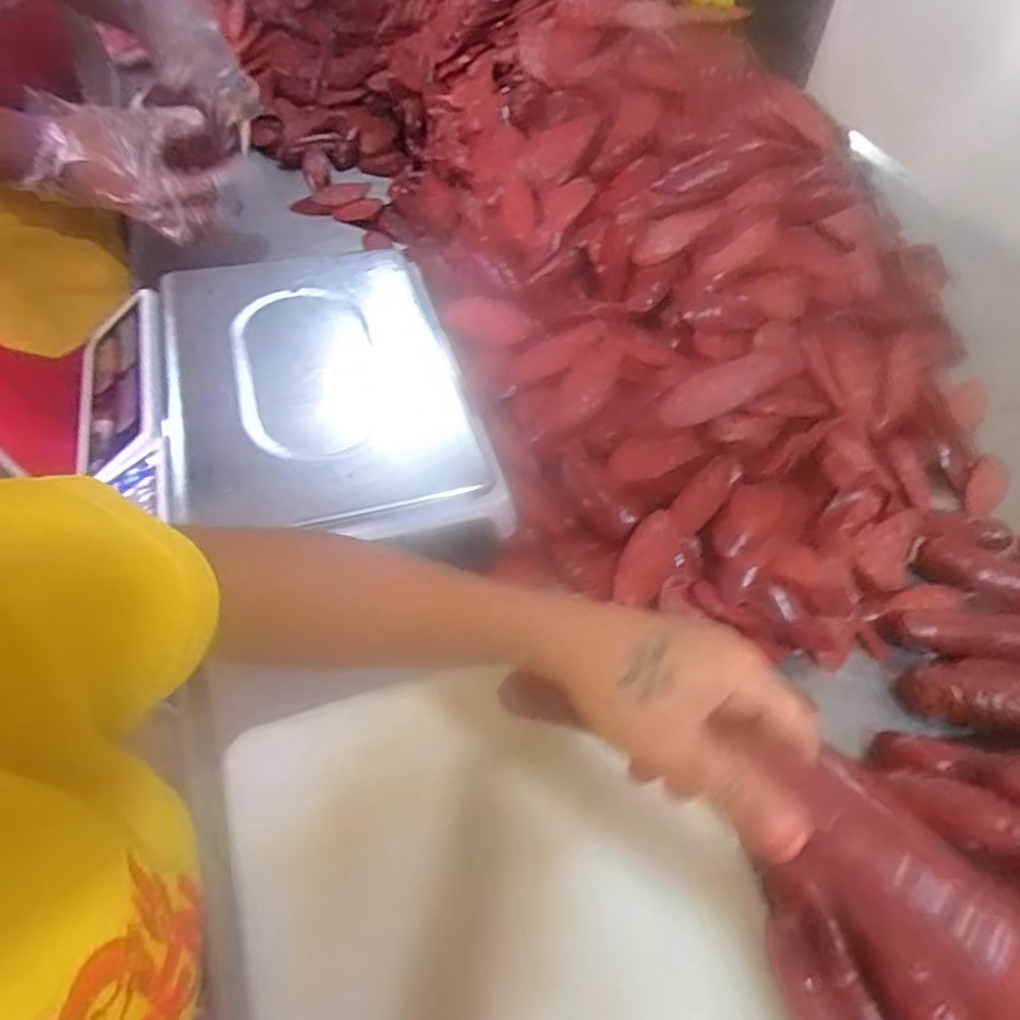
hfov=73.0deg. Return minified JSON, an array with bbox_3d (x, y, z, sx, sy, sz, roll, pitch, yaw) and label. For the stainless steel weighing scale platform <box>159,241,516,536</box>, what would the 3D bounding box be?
[{"bbox_3d":[-0.162,-0.119,0.572,0.235,0.029,0.317,-13,54,-12],"label":"stainless steel weighing scale platform"}]

